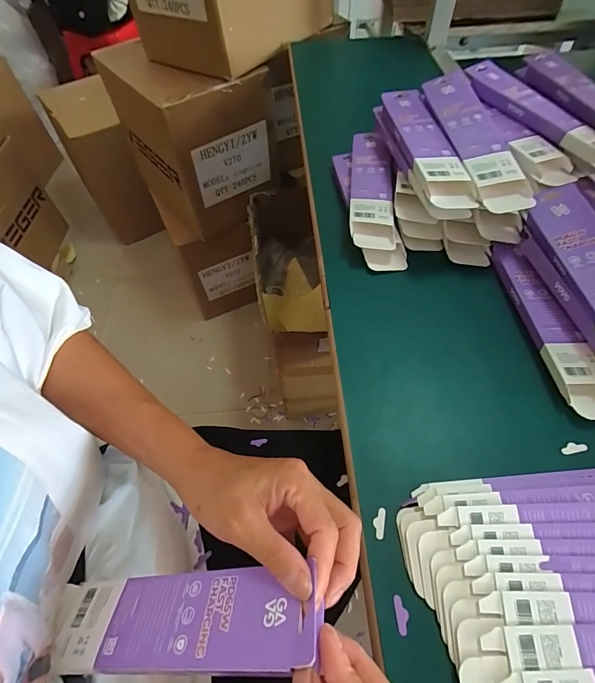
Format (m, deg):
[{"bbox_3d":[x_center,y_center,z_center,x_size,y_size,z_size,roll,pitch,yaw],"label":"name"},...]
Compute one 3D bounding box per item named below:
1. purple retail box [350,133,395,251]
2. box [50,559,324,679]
[{"bbox_3d":[0.094,-0.201,0.471,0.051,0.021,0.207,3,56,5],"label":"purple retail box"},{"bbox_3d":[-0.081,0.179,0.233,0.200,0.018,0.052,-14,54,20],"label":"box"}]

